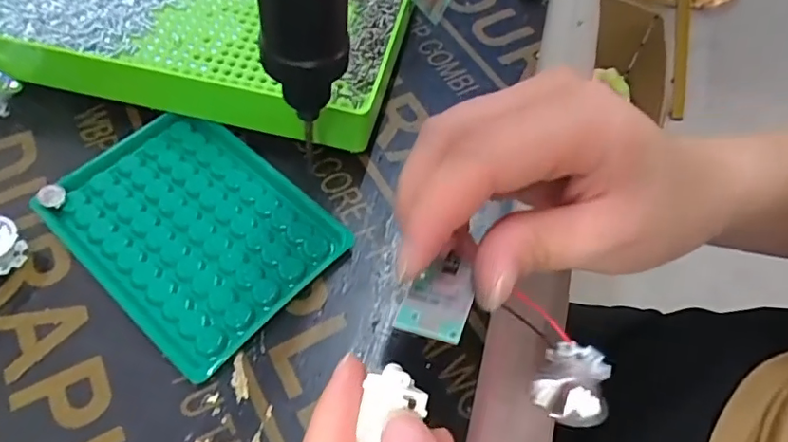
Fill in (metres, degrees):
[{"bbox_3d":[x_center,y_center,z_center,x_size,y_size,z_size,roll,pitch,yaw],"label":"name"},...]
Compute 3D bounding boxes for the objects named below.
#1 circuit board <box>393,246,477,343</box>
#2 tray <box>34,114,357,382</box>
[{"bbox_3d":[0.014,0.021,0.162,0.019,0.007,0.031,19,59,10],"label":"circuit board"},{"bbox_3d":[-0.098,0.001,0.264,0.127,0.009,0.093,37,63,20],"label":"tray"}]

